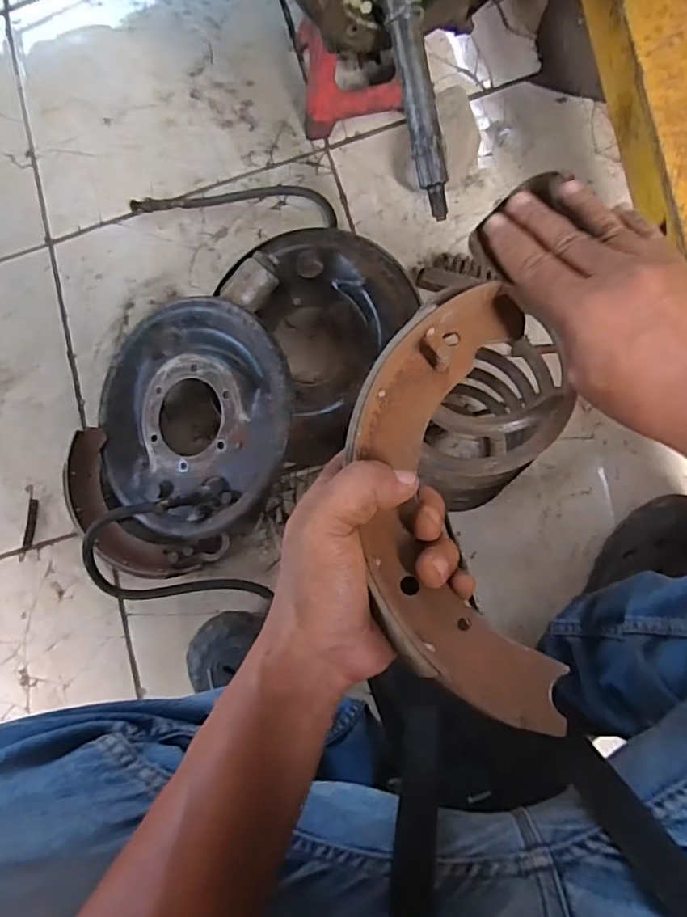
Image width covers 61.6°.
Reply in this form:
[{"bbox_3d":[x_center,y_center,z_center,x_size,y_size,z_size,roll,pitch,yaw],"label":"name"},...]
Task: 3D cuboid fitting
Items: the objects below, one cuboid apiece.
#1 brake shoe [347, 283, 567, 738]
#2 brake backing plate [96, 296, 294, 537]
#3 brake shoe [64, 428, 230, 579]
[{"bbox_3d":[0.054,0.013,0.289,0.095,0.030,0.223,-4,71,4],"label":"brake shoe"},{"bbox_3d":[-0.185,-0.048,0.672,0.265,0.035,0.263,-1,87,22],"label":"brake backing plate"},{"bbox_3d":[-0.265,0.070,0.714,0.231,0.039,0.111,38,87,11],"label":"brake shoe"}]

